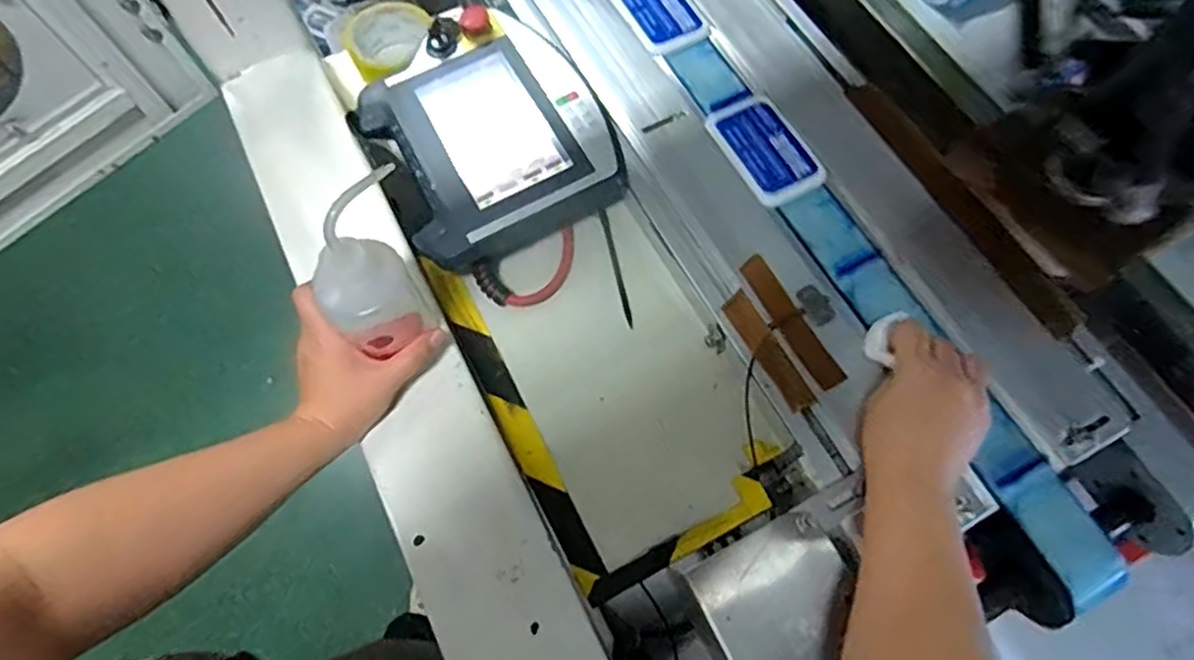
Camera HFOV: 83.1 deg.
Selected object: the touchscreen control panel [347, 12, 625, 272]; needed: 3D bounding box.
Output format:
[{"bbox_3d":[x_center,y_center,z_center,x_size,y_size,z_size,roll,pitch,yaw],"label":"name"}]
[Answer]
[{"bbox_3d":[-0.105,-0.178,0.630,0.198,0.057,0.230,-29,70,-11],"label":"touchscreen control panel"}]

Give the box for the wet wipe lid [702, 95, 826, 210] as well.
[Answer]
[{"bbox_3d":[0.156,-0.169,0.621,0.078,0.005,0.114,-27,69,-10],"label":"wet wipe lid"}]

